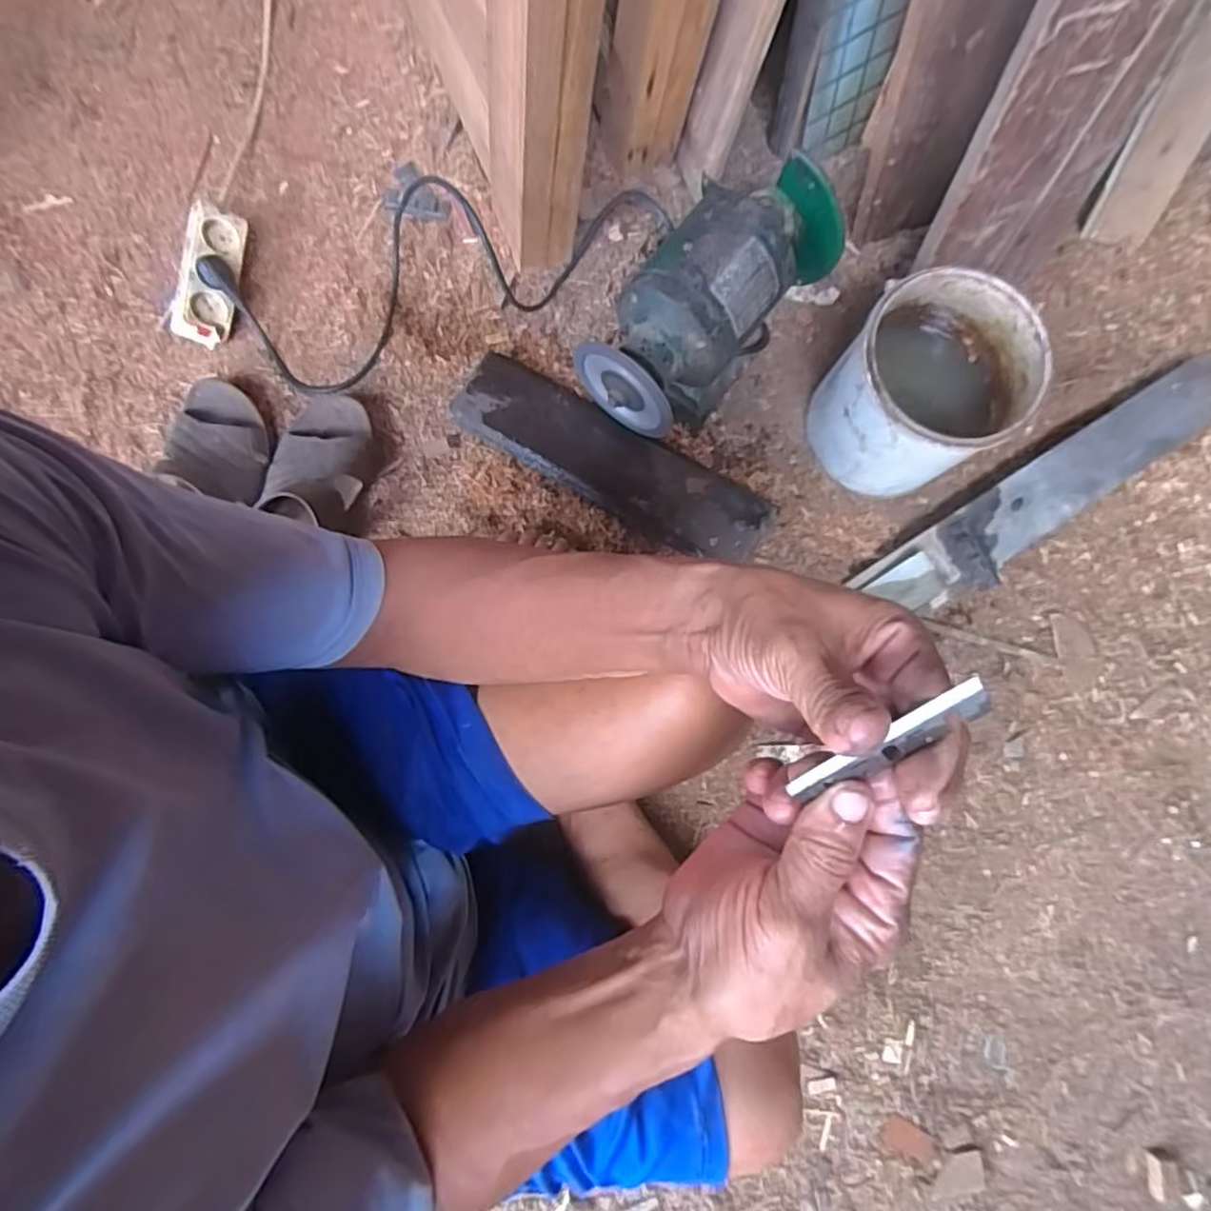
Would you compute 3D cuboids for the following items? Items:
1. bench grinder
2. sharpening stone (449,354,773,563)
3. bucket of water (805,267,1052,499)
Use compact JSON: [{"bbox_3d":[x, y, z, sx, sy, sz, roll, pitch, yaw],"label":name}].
[{"bbox_3d":[0.105,-0.304,0.721,0.128,0.178,0.290,41,82,8],"label":"bench grinder"},{"bbox_3d":[0.007,-0.165,0.775,0.373,0.042,0.100,28,77,7],"label":"sharpening stone"},{"bbox_3d":[0.334,-0.221,0.721,0.173,0.184,0.171,0,78,1],"label":"bucket of water"}]

